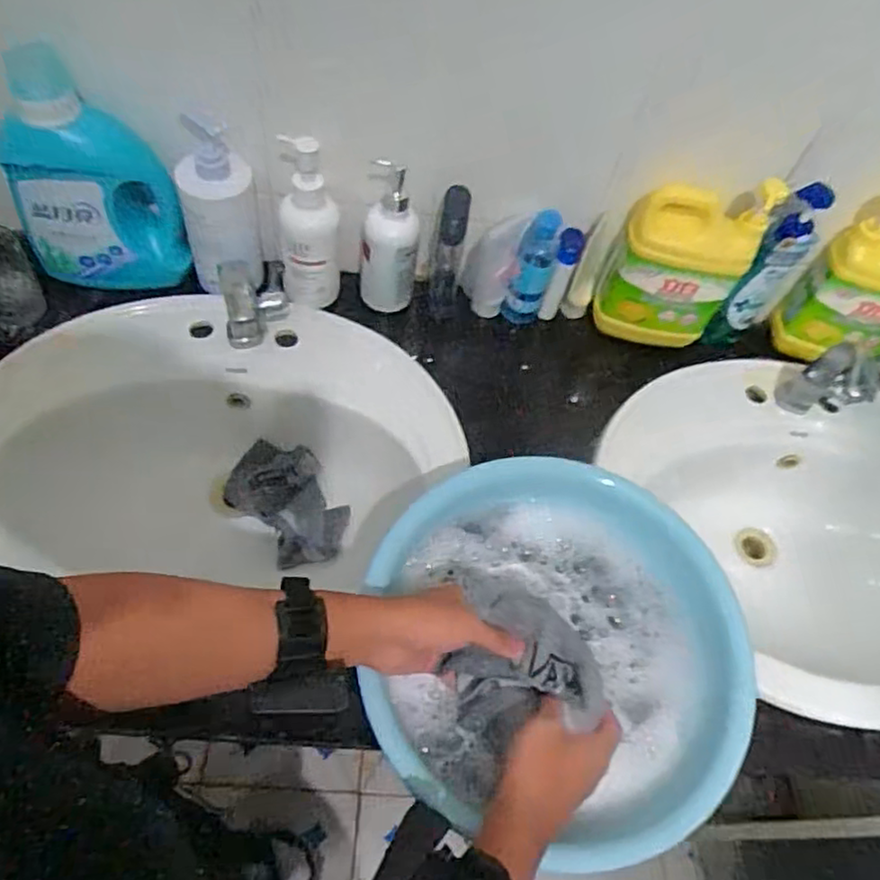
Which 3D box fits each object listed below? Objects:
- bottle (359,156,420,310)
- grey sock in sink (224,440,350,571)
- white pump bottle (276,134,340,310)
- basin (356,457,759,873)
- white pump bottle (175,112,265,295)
[{"bbox_3d":[-0.063,-0.239,0.819,0.070,0.192,0.055,2,59,-8],"label":"bottle"},{"bbox_3d":[-0.183,0.070,0.820,0.113,0.066,0.186,-33,64,-25],"label":"grey sock in sink"},{"bbox_3d":[-0.159,-0.257,0.799,0.070,0.218,0.084,-5,60,-12],"label":"white pump bottle"},{"bbox_3d":[0.090,0.173,0.581,0.287,0.088,0.320,5,55,-2],"label":"basin"},{"bbox_3d":[-0.256,-0.263,0.787,0.082,0.182,0.092,1,59,-8],"label":"white pump bottle"}]

